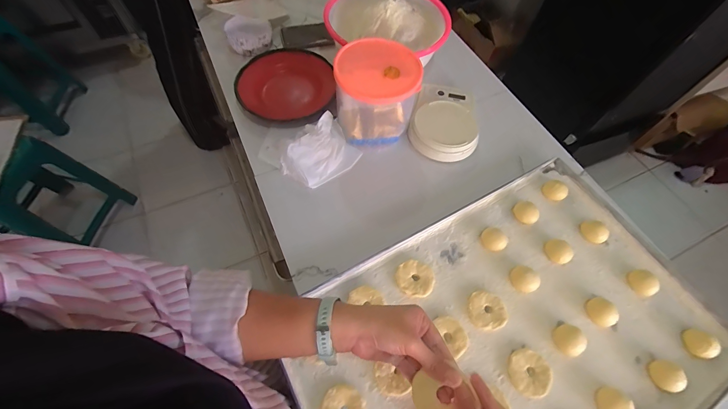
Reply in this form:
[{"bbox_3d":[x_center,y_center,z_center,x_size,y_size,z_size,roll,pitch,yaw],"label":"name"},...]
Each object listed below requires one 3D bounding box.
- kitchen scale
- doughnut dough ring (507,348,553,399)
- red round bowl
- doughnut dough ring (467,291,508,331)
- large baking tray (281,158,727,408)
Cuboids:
[{"bbox_3d":[0.166,-0.171,0.644,0.134,0.048,0.192,15,62,5],"label":"kitchen scale"},{"bbox_3d":[0.234,0.237,0.446,0.059,0.011,0.060,1,62,-3],"label":"doughnut dough ring"},{"bbox_3d":[-0.163,-0.248,0.679,0.200,0.068,0.194,1,62,-3],"label":"red round bowl"},{"bbox_3d":[0.187,0.163,0.485,0.056,0.010,0.056,1,62,-3],"label":"doughnut dough ring"},{"bbox_3d":[0.224,0.198,0.465,0.609,0.022,0.413,-26,65,-15],"label":"large baking tray"}]

